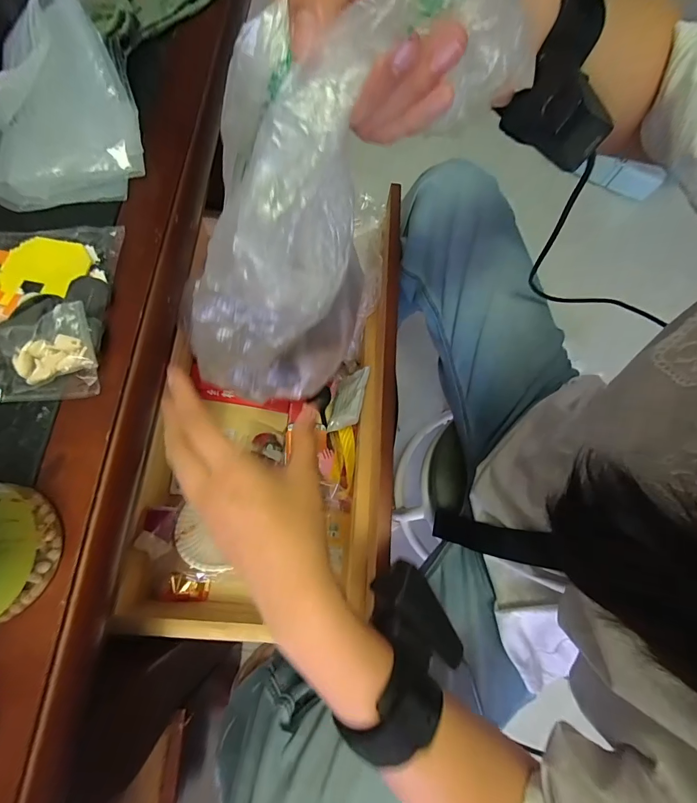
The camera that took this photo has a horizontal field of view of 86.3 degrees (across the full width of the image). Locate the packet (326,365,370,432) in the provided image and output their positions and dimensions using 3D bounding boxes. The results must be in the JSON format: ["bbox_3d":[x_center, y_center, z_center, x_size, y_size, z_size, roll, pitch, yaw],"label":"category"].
[{"bbox_3d":[0.000,-0.004,0.462,0.009,0.076,0.078,23,64,-26],"label":"packet"}]

